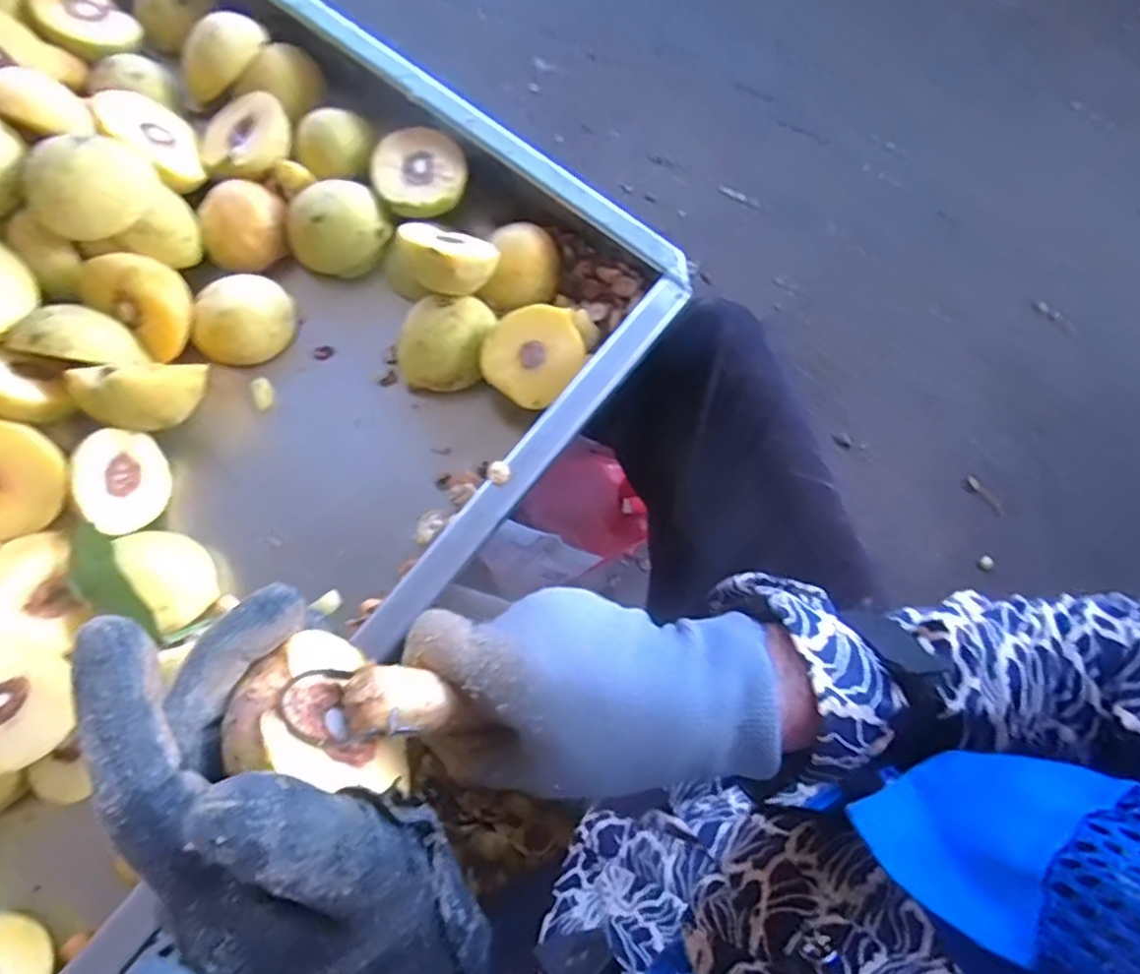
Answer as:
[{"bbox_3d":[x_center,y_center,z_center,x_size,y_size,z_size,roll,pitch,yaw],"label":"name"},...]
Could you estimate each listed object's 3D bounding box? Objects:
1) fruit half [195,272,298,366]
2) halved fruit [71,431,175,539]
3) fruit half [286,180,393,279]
[{"bbox_3d":[-0.220,-0.115,0.459,0.056,0.028,0.058,0,75,-1],"label":"fruit half"},{"bbox_3d":[-0.279,-0.003,0.416,0.027,0.059,0.061,-11,94,21],"label":"halved fruit"},{"bbox_3d":[-0.163,-0.181,0.480,0.067,0.036,0.053,-36,79,-10],"label":"fruit half"}]

